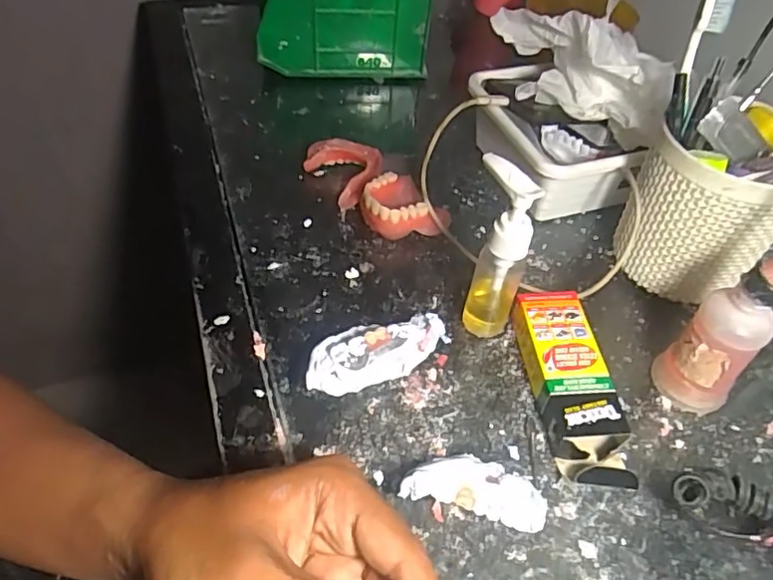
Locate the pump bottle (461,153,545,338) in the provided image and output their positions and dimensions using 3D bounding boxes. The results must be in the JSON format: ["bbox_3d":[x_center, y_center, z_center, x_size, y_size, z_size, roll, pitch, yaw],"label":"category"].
[{"bbox_3d":[0.064,-0.020,0.345,0.038,0.114,0.026,23,50,15],"label":"pump bottle"}]

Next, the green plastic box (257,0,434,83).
[{"bbox_3d":[-0.044,-0.277,0.591,0.167,0.093,0.098,1,48,-4],"label":"green plastic box"}]

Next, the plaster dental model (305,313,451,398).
[{"bbox_3d":[-0.008,0.037,0.340,0.081,0.038,0.027,-15,51,-17],"label":"plaster dental model"}]

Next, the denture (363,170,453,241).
[{"bbox_3d":[0.016,-0.063,0.443,0.063,0.029,0.055,-29,57,-27],"label":"denture"}]

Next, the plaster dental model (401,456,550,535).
[{"bbox_3d":[0.044,0.103,0.296,0.070,0.024,0.024,10,48,4],"label":"plaster dental model"}]

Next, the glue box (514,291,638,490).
[{"bbox_3d":[0.108,0.055,0.341,0.039,0.027,0.120,-2,48,-6],"label":"glue box"}]

